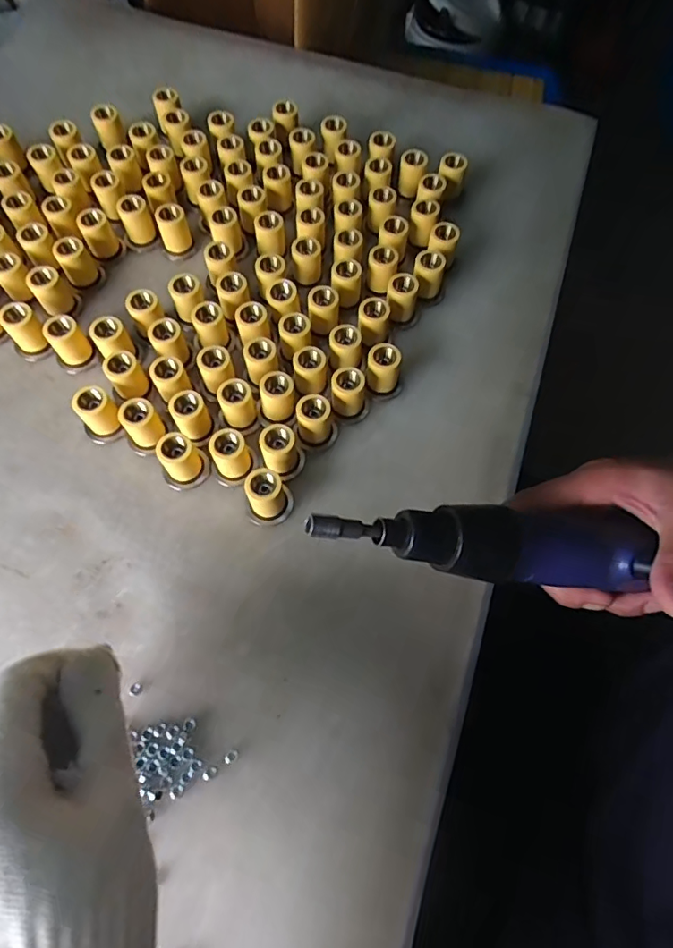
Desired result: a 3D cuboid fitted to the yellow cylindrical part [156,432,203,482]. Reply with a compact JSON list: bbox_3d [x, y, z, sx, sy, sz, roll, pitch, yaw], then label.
[{"bbox_3d":[-0.099,-0.010,0.329,0.021,0.033,0.023,1,68,-2],"label":"yellow cylindrical part"}]

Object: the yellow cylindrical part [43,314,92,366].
[{"bbox_3d":[-0.188,-0.092,0.362,0.021,0.036,0.021,1,68,-2],"label":"yellow cylindrical part"}]

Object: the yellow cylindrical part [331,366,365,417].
[{"bbox_3d":[0.008,-0.055,0.350,0.021,0.034,0.021,1,68,-2],"label":"yellow cylindrical part"}]

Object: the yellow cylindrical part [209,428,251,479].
[{"bbox_3d":[-0.067,-0.011,0.330,0.021,0.032,0.024,-28,72,-13],"label":"yellow cylindrical part"}]

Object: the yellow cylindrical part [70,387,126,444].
[{"bbox_3d":[-0.158,-0.038,0.340,0.026,0.034,0.024,1,68,-2],"label":"yellow cylindrical part"}]

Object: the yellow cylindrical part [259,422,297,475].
[{"bbox_3d":[-0.037,-0.014,0.331,0.020,0.033,0.024,-8,69,-5],"label":"yellow cylindrical part"}]

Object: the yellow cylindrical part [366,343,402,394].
[{"bbox_3d":[0.032,-0.072,0.357,0.022,0.034,0.021,1,68,-2],"label":"yellow cylindrical part"}]

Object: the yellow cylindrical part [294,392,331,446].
[{"bbox_3d":[-0.015,-0.036,0.341,0.021,0.033,0.023,1,68,-2],"label":"yellow cylindrical part"}]

